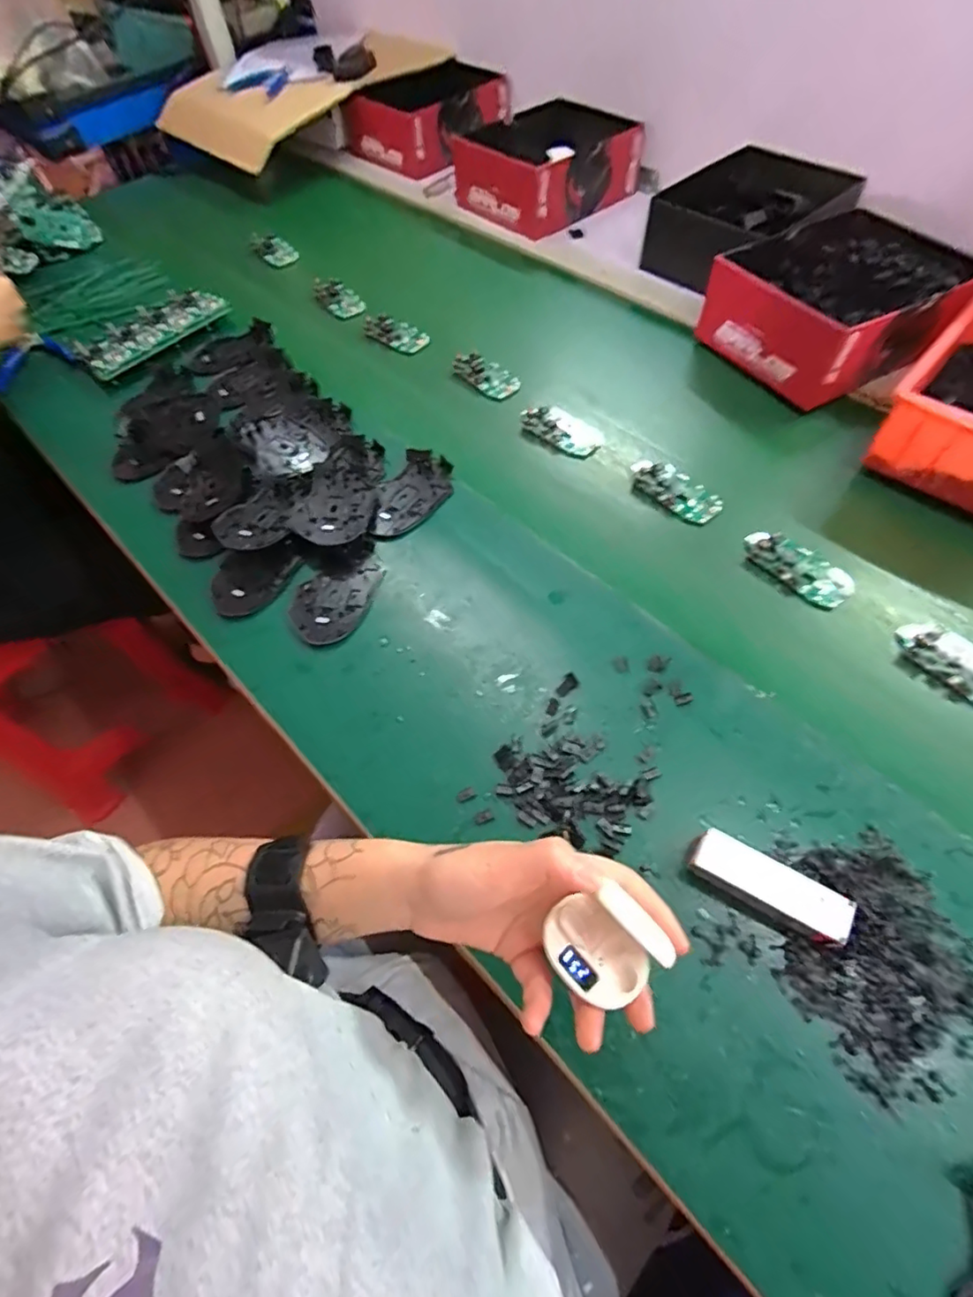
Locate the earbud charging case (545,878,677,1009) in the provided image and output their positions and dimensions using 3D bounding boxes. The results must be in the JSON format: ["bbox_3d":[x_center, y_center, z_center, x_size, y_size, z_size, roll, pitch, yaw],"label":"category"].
[{"bbox_3d":[0.058,0.149,0.281,0.046,0.040,0.050,-33,64,-14],"label":"earbud charging case"}]

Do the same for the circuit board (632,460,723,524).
[{"bbox_3d":[0.191,-0.166,0.579,0.042,0.020,0.104,-39,65,-17],"label":"circuit board"}]

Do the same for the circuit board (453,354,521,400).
[{"bbox_3d":[0.000,-0.338,0.691,0.044,0.010,0.086,-40,66,-18],"label":"circuit board"}]

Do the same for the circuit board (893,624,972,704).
[{"bbox_3d":[0.390,0.017,0.463,0.053,0.012,0.100,-38,65,-17],"label":"circuit board"}]

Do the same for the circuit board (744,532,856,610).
[{"bbox_3d":[0.286,-0.075,0.520,0.100,0.014,0.042,38,69,22],"label":"circuit board"}]

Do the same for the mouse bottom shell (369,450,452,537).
[{"bbox_3d":[-0.080,-0.160,0.586,0.066,0.014,0.115,26,65,17],"label":"mouse bottom shell"}]

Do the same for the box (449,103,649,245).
[{"bbox_3d":[0.091,-0.775,0.893,0.241,0.076,0.219,-41,65,-19],"label":"box"}]

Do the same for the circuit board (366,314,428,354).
[{"bbox_3d":[-0.127,-0.423,0.751,0.098,0.011,0.040,25,65,16],"label":"circuit board"}]

